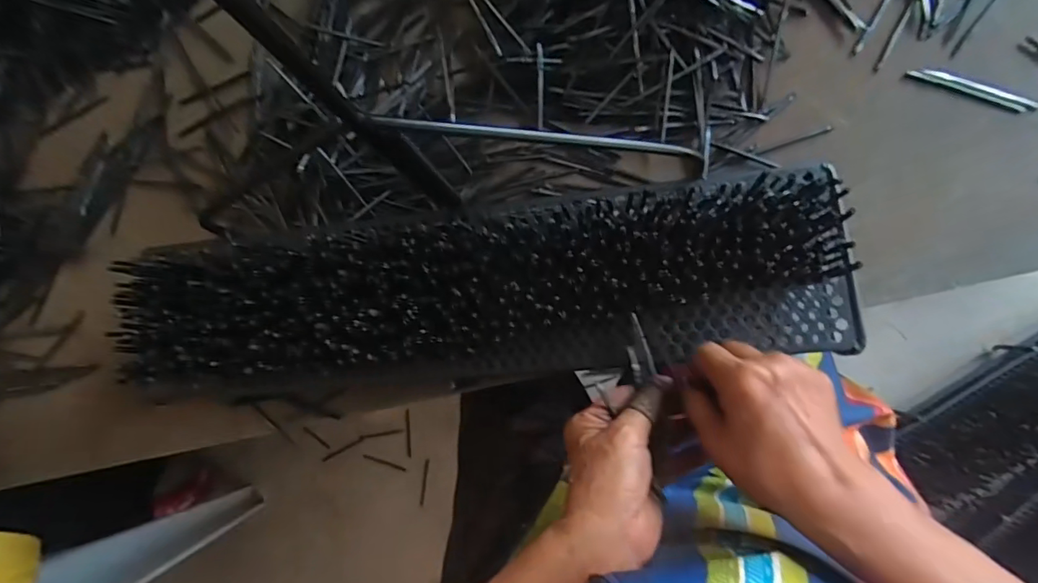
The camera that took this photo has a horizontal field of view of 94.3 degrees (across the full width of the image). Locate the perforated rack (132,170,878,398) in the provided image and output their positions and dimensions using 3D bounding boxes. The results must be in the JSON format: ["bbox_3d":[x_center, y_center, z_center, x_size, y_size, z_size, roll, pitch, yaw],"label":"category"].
[{"bbox_3d":[-0.045,0.003,0.374,0.578,0.044,0.136,-6,86,5],"label":"perforated rack"}]

